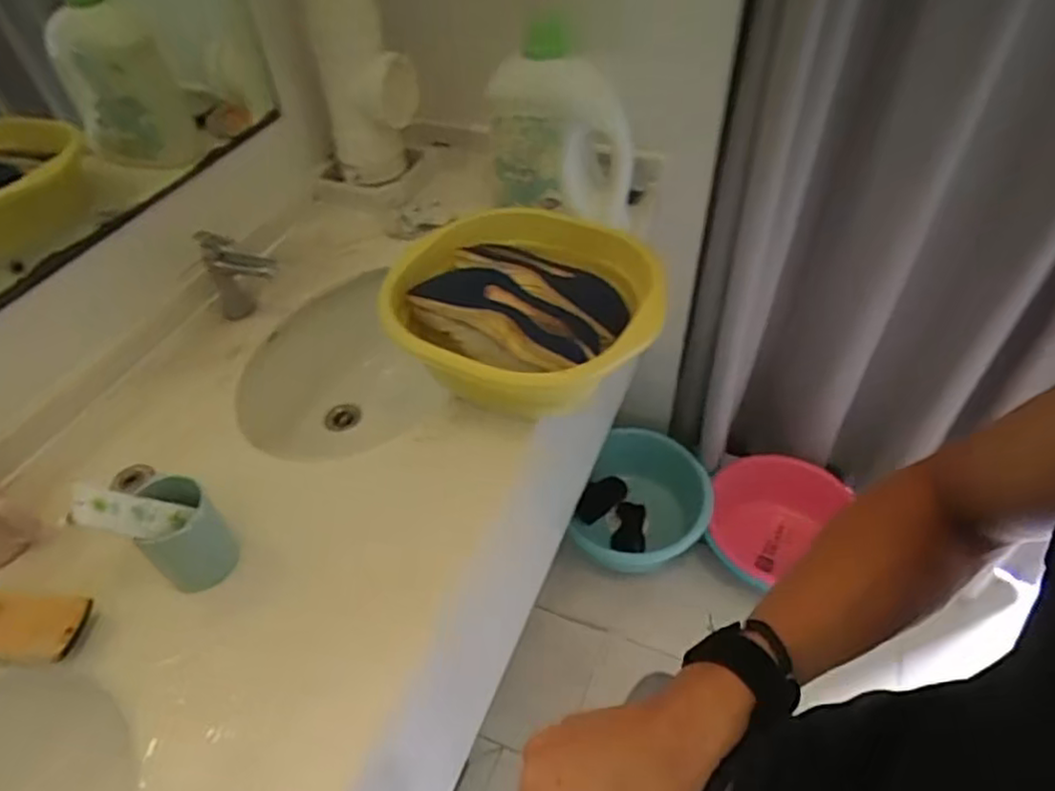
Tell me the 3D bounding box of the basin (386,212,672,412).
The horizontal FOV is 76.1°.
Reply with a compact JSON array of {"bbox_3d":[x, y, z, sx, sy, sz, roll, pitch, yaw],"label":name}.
[{"bbox_3d":[0.003,-0.129,0.888,0.332,0.107,0.328,3,47,5],"label":"basin"}]

